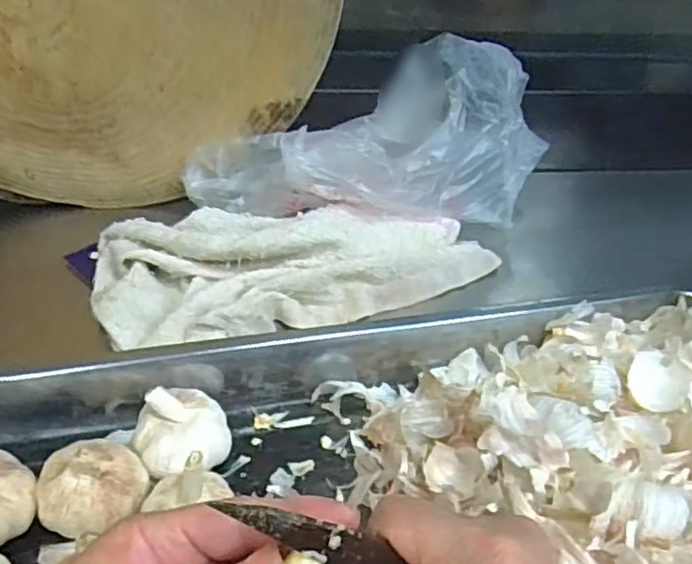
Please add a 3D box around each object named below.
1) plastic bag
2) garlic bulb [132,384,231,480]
[{"bbox_3d":[0.014,-0.112,0.598,0.329,0.166,0.125,-8,35,6],"label":"plastic bag"},{"bbox_3d":[-0.101,0.094,0.398,0.055,0.045,0.043,-18,42,-29],"label":"garlic bulb"}]

